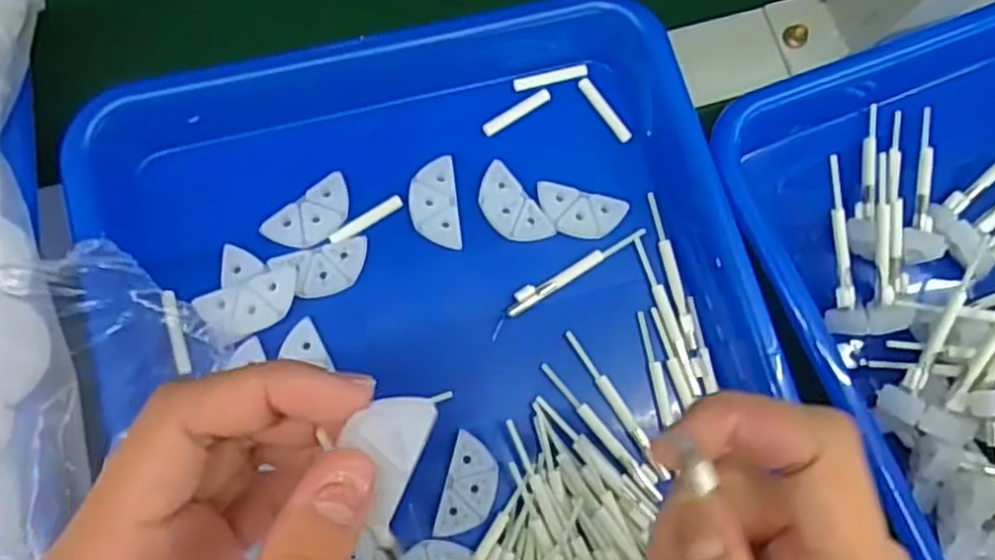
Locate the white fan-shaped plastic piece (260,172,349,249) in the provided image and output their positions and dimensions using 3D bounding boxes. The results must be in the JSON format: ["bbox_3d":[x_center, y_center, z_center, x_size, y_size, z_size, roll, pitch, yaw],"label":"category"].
[{"bbox_3d":[-0.075,-0.025,0.302,0.038,0.007,0.019,-39,83,-12],"label":"white fan-shaped plastic piece"}]

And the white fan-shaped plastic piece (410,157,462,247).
[{"bbox_3d":[-0.027,-0.032,0.308,0.020,0.006,0.038,-6,78,-6],"label":"white fan-shaped plastic piece"}]

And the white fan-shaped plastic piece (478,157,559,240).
[{"bbox_3d":[0.006,-0.030,0.310,0.020,0.004,0.038,-40,83,-12],"label":"white fan-shaped plastic piece"}]

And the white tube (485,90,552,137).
[{"bbox_3d":[0.009,-0.074,0.323,0.034,0.004,0.006,-32,82,-11],"label":"white tube"}]

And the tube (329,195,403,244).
[{"bbox_3d":[-0.054,-0.025,0.305,0.034,0.004,0.005,-35,82,-12],"label":"tube"}]

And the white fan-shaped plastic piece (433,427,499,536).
[{"bbox_3d":[-0.010,0.080,0.284,0.020,0.004,0.039,15,76,-2],"label":"white fan-shaped plastic piece"}]

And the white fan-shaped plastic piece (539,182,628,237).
[{"bbox_3d":[0.035,-0.028,0.314,0.038,0.005,0.020,12,76,-2],"label":"white fan-shaped plastic piece"}]

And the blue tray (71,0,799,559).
[{"bbox_3d":[-0.008,0.056,0.281,0.245,0.042,0.339,-14,79,-8],"label":"blue tray"}]

